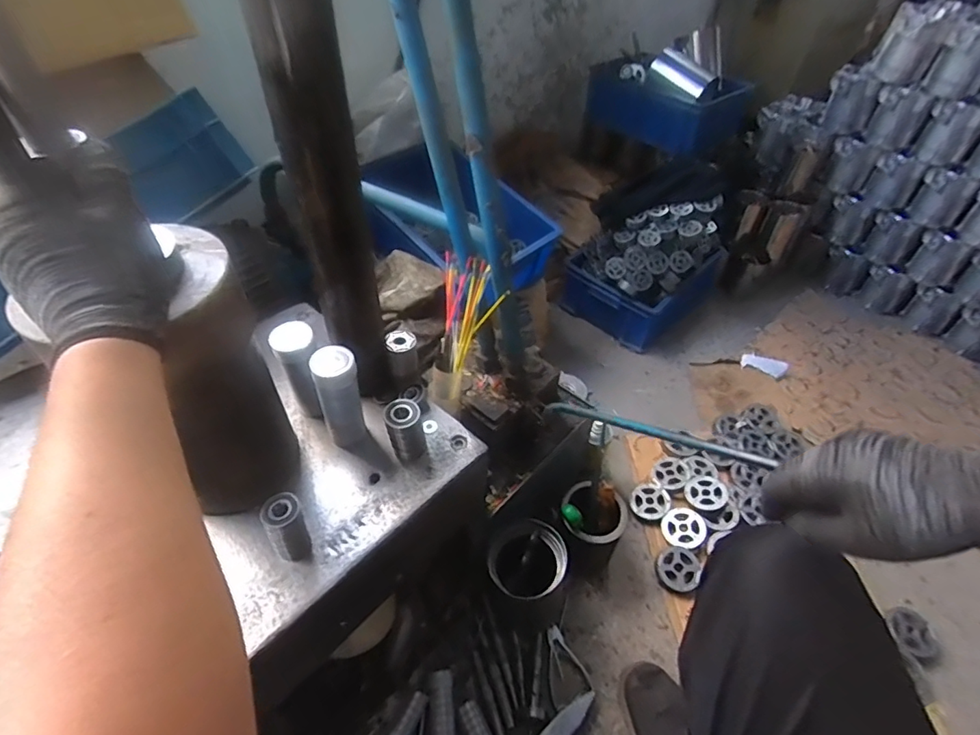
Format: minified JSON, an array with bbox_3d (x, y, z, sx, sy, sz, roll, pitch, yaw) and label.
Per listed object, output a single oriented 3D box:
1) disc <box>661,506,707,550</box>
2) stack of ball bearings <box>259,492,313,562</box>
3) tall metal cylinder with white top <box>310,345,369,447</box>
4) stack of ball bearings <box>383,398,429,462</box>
[{"bbox_3d":[0.372,0.306,0.984,0.079,0.009,0.078,-8,53,11],"label":"disc"},{"bbox_3d":[-0.191,0.152,0.488,0.034,0.071,0.032,-22,50,-21],"label":"stack of ball bearings"},{"bbox_3d":[-0.157,0.033,0.547,0.042,0.118,0.034,-17,49,-18],"label":"tall metal cylinder with white top"},{"bbox_3d":[-0.093,0.070,0.571,0.040,0.063,0.038,-9,47,-11],"label":"stack of ball bearings"}]

